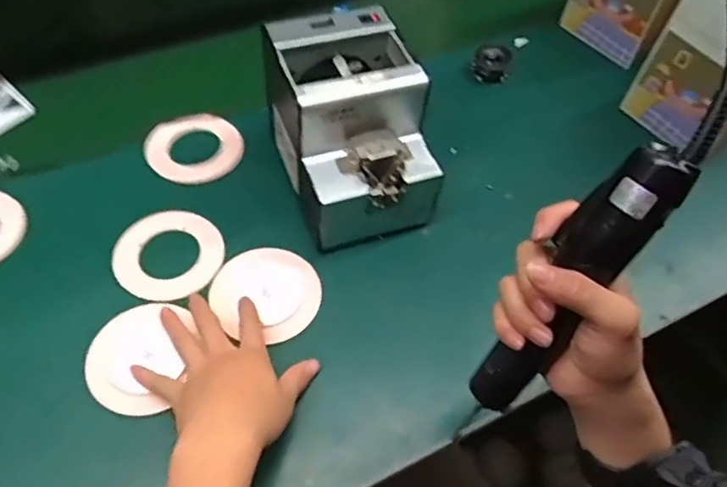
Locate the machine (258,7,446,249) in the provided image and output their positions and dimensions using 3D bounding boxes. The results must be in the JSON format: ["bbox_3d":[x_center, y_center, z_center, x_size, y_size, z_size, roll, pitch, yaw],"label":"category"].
[{"bbox_3d":[-0.015,-0.112,0.580,0.137,0.145,0.177,-16,57,-15],"label":"machine"}]

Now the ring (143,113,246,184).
[{"bbox_3d":[-0.188,-0.108,0.650,0.097,0.013,0.100,2,54,-2],"label":"ring"}]

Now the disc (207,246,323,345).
[{"bbox_3d":[-0.089,0.046,0.547,0.093,0.004,0.101,2,55,-2],"label":"disc"}]

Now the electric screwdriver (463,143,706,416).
[{"bbox_3d":[0.131,0.027,0.368,0.043,0.196,0.032,37,27,20],"label":"electric screwdriver"}]

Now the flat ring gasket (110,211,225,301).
[{"bbox_3d":[-0.188,0.010,0.565,0.098,0.011,0.099,2,54,-2],"label":"flat ring gasket"}]

